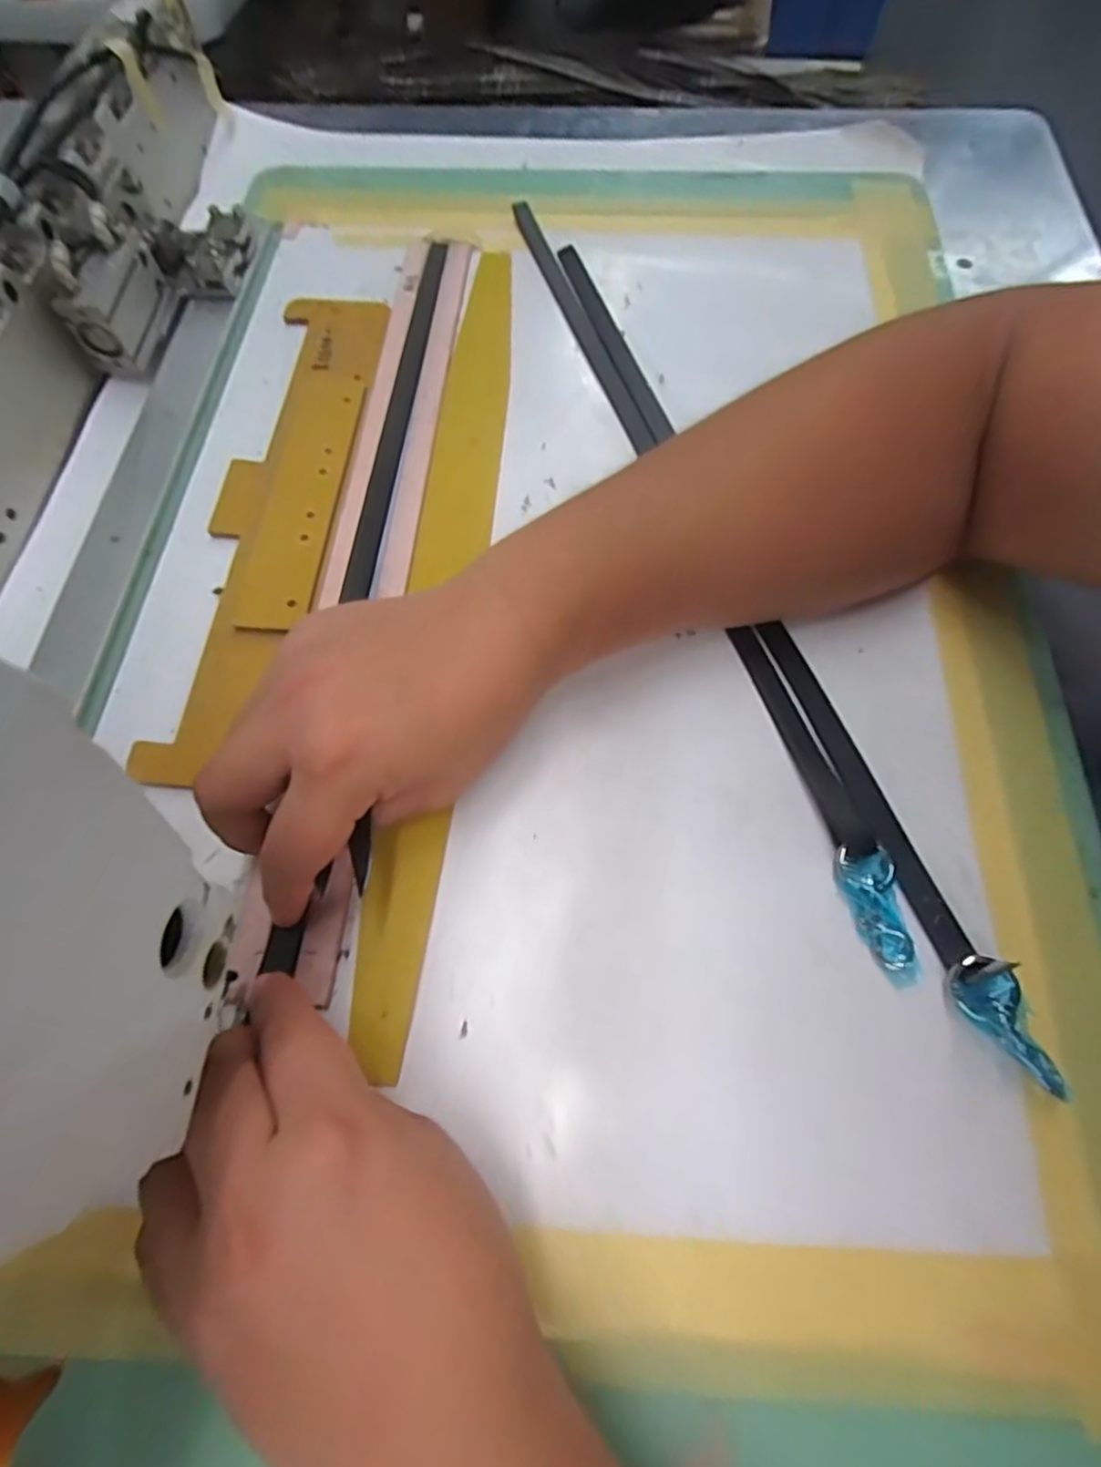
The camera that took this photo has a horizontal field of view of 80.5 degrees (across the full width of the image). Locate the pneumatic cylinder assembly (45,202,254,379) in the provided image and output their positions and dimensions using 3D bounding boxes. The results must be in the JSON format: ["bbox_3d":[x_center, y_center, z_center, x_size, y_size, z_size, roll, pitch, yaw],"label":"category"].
[{"bbox_3d":[-0.233,-0.279,0.387,0.068,0.062,0.135,4,67,2],"label":"pneumatic cylinder assembly"}]

